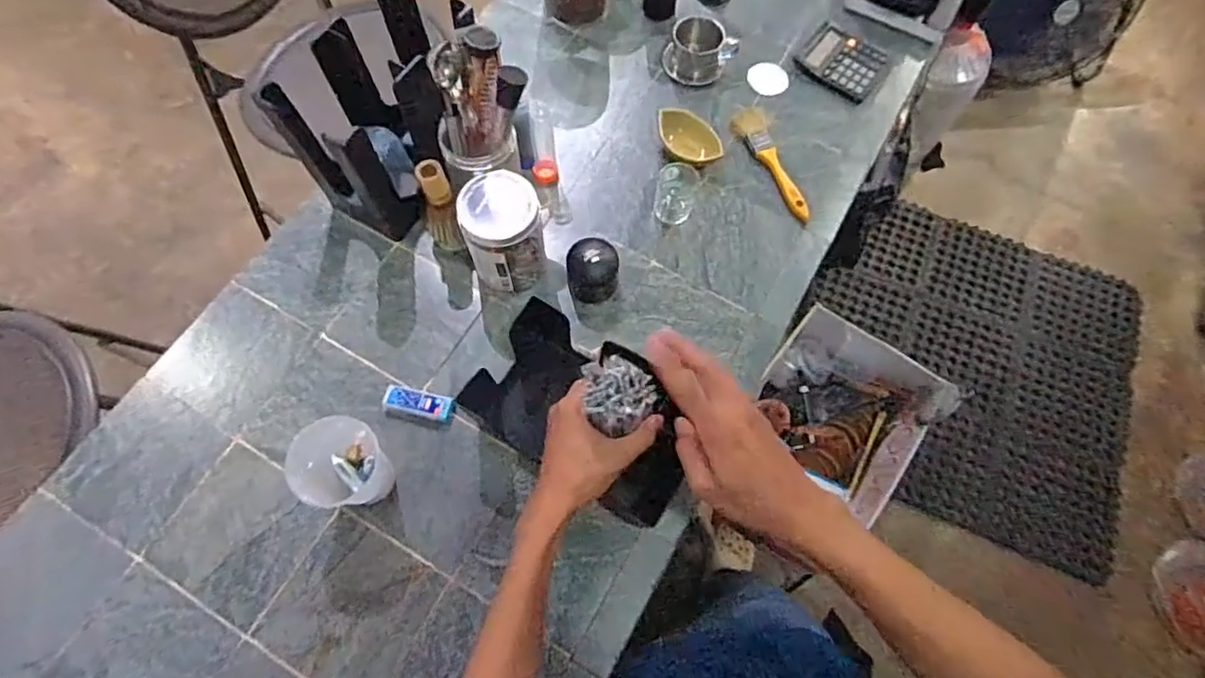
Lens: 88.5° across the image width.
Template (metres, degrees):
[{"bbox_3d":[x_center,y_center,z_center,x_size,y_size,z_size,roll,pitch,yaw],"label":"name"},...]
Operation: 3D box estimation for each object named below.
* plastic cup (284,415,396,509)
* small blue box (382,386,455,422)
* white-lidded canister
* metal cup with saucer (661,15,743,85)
[{"bbox_3d":[-0.274,0.132,0.656,0.078,0.095,0.089,-18,69,-8],"label":"plastic cup"},{"bbox_3d":[-0.210,0.075,0.710,0.082,0.013,0.031,13,68,4],"label":"small blue box"},{"bbox_3d":[-0.115,-0.120,0.735,0.088,0.134,0.088,0,67,-1],"label":"white-lidded canister"},{"bbox_3d":[0.140,-0.423,0.910,0.088,0.058,0.077,41,72,15],"label":"metal cup with saucer"}]

